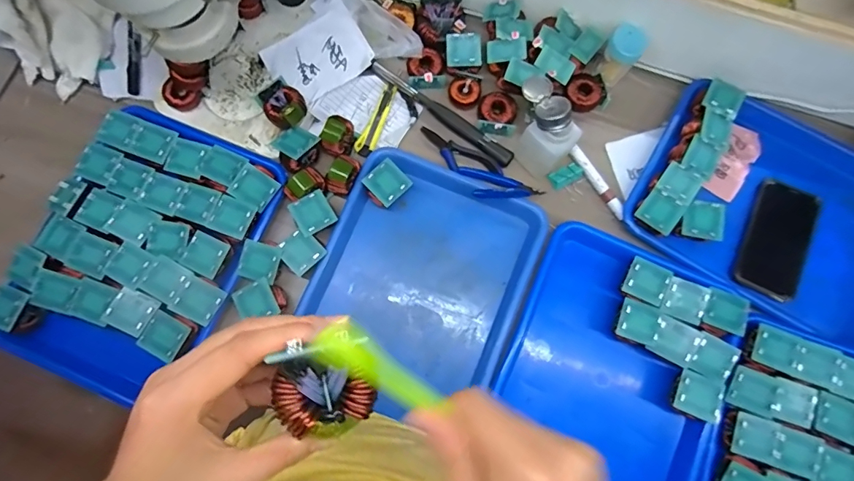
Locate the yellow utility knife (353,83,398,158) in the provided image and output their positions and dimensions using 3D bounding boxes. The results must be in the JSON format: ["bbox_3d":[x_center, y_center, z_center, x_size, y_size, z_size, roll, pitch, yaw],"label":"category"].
[{"bbox_3d":[-0.067,-0.163,0.592,0.024,0.016,0.112,19,79,3],"label":"yellow utility knife"}]

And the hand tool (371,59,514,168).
[{"bbox_3d":[0.018,-0.173,0.599,0.230,0.022,0.024,36,81,6],"label":"hand tool"}]

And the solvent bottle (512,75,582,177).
[{"bbox_3d":[0.139,-0.138,0.537,0.058,0.093,0.094,-33,81,-7],"label":"solvent bottle"}]

